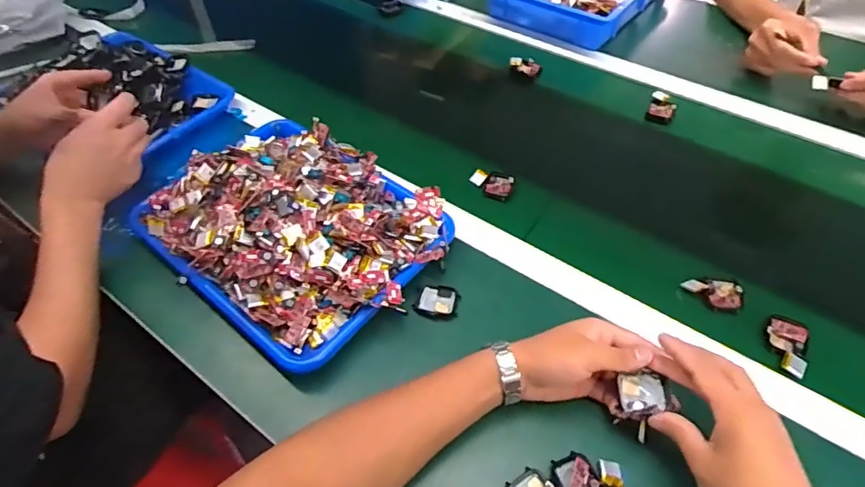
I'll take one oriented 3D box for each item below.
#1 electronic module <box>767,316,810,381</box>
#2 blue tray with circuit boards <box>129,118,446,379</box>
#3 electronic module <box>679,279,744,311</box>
[{"bbox_3d":[0.358,0.104,0.514,0.037,0.014,0.058,16,53,15],"label":"electronic module"},{"bbox_3d":[-0.165,-0.036,0.589,0.330,0.080,0.257,32,59,25],"label":"blue tray with circuit boards"},{"bbox_3d":[0.307,0.056,0.560,0.060,0.013,0.035,6,51,7],"label":"electronic module"}]

